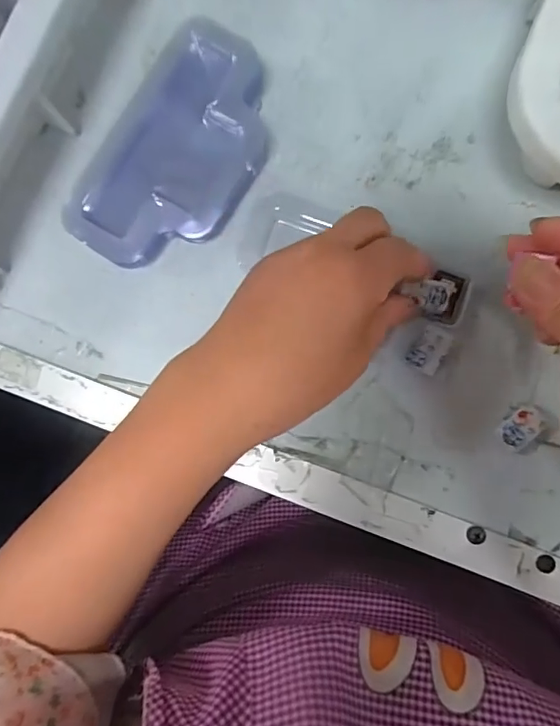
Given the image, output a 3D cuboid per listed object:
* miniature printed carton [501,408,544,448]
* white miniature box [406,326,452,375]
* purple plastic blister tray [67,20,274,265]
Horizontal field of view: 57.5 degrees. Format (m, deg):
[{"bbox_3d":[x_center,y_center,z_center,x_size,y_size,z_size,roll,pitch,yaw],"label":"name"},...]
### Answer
[{"bbox_3d":[0.132,0.035,0.281,0.023,0.008,0.016,-44,84,0],"label":"miniature printed carton"},{"bbox_3d":[0.084,-0.008,0.287,0.017,0.005,0.026,31,88,6],"label":"white miniature box"},{"bbox_3d":[-0.057,-0.117,0.292,0.080,0.035,0.142,35,88,6],"label":"purple plastic blister tray"}]

